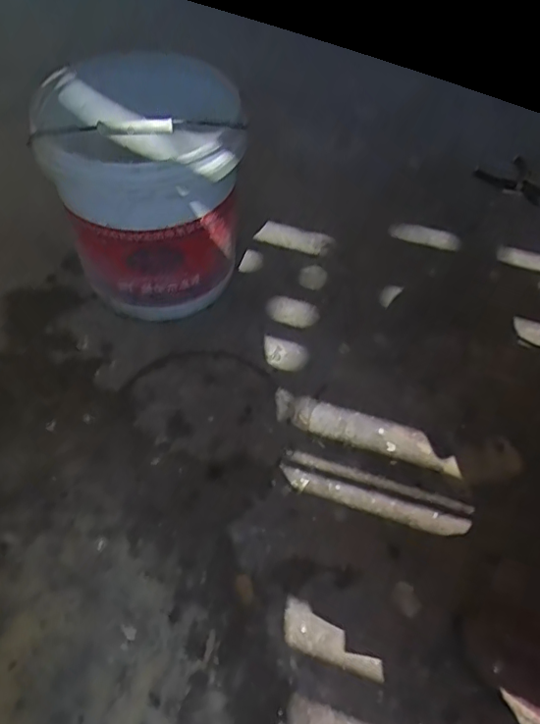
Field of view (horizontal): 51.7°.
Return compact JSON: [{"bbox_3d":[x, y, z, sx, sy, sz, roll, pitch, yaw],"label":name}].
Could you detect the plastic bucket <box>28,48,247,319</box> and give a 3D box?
[{"bbox_3d":[-0.169,-0.232,0.788,0.246,0.275,0.288,-17,54,-14],"label":"plastic bucket"}]

